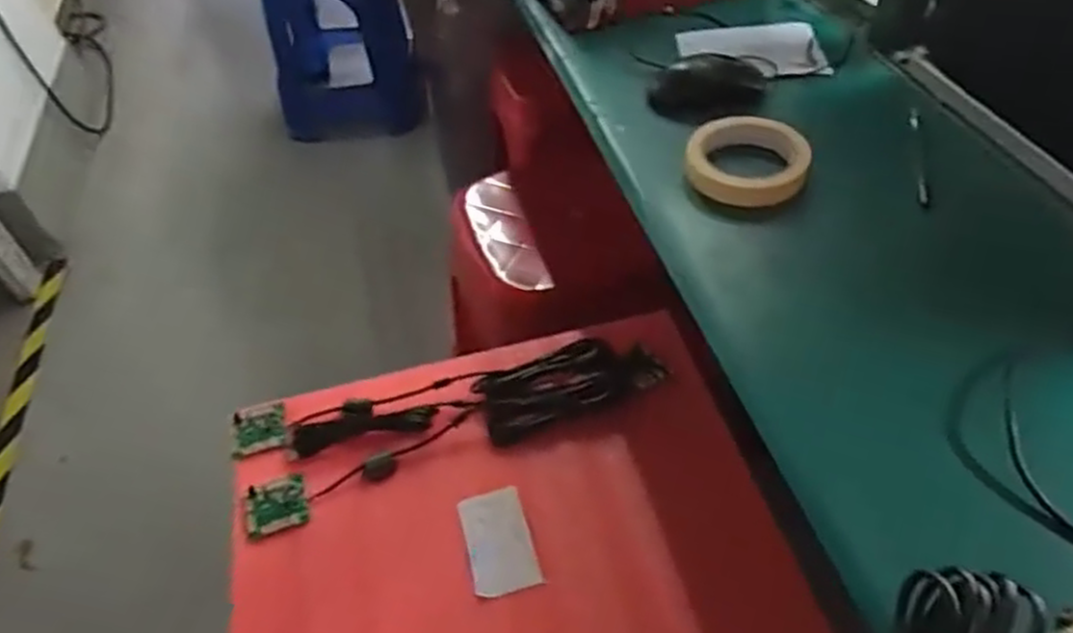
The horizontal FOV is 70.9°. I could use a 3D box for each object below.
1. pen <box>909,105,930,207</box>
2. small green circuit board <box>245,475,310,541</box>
[{"bbox_3d":[0.336,-0.141,0.662,0.008,0.011,0.132,7,49,12],"label":"pen"},{"bbox_3d":[-0.257,0.188,0.743,0.059,0.010,0.059,-17,48,-10],"label":"small green circuit board"}]

